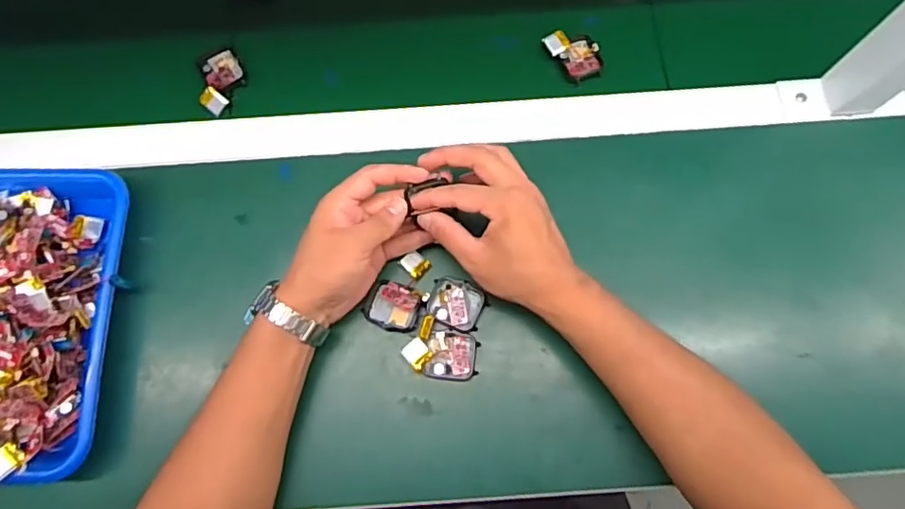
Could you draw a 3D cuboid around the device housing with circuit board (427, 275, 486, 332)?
[{"bbox_3d":[0.003,0.041,0.468,0.045,0.009,0.040,20,76,6],"label":"device housing with circuit board"}]

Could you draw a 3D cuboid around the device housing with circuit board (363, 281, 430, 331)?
[{"bbox_3d":[-0.048,0.043,0.465,0.044,0.012,0.037,23,76,7],"label":"device housing with circuit board"}]

